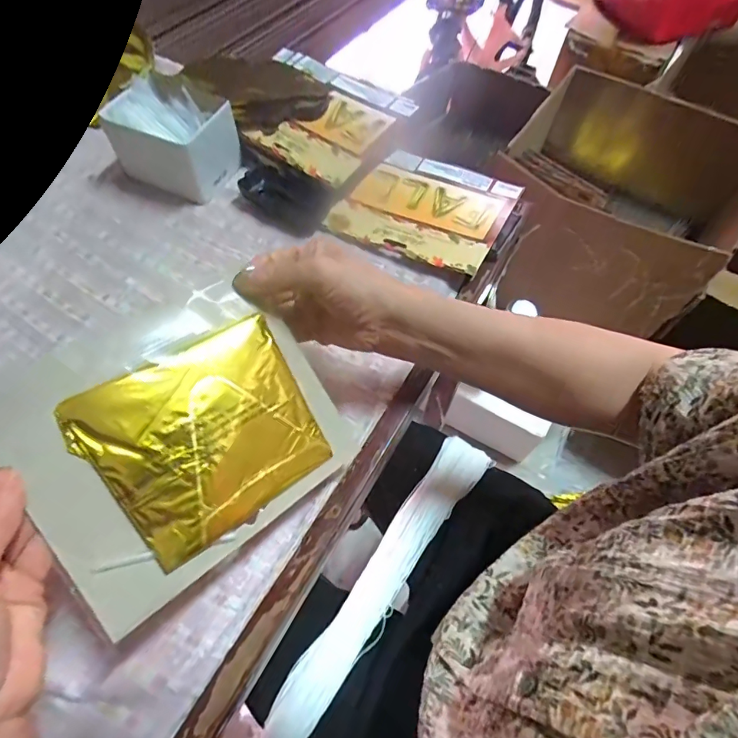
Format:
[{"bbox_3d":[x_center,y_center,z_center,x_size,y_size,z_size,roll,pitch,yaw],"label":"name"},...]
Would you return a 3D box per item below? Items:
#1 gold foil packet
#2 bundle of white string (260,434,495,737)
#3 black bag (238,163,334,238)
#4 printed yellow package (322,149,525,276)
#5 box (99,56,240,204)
[{"bbox_3d":[-0.105,0.043,0.307,0.140,0.009,0.118,-30,93,-30],"label":"gold foil packet"},{"bbox_3d":[0.019,0.227,0.491,0.055,0.024,0.380,32,63,16],"label":"bundle of white string"},{"bbox_3d":[-0.101,-0.206,0.532,0.114,0.031,0.057,31,62,15],"label":"black bag"},{"bbox_3d":[0.066,-0.187,0.527,0.176,0.021,0.150,27,62,13],"label":"printed yellow package"},{"bbox_3d":[-0.225,-0.273,0.541,0.122,0.083,0.111,27,62,13],"label":"box"}]

